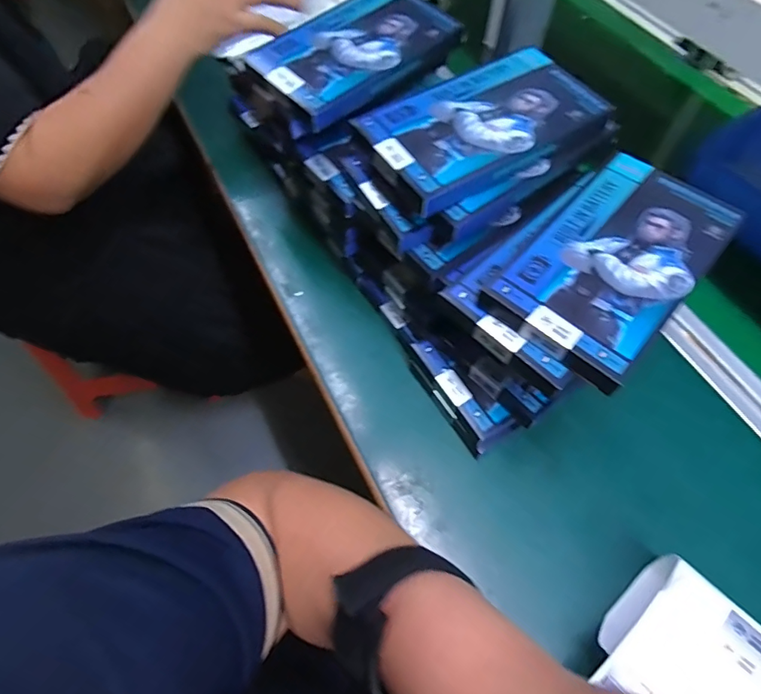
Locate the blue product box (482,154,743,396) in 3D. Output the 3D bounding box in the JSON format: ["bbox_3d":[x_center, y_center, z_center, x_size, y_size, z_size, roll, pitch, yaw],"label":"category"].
[{"bbox_3d":[0.150,-0.056,0.298,0.092,0.019,0.162,40,68,19],"label":"blue product box"}]

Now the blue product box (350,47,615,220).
[{"bbox_3d":[0.072,-0.161,0.336,0.164,0.020,0.094,-27,65,-15],"label":"blue product box"}]

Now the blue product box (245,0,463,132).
[{"bbox_3d":[-0.019,-0.248,0.392,0.161,0.029,0.098,-37,68,-19],"label":"blue product box"}]

